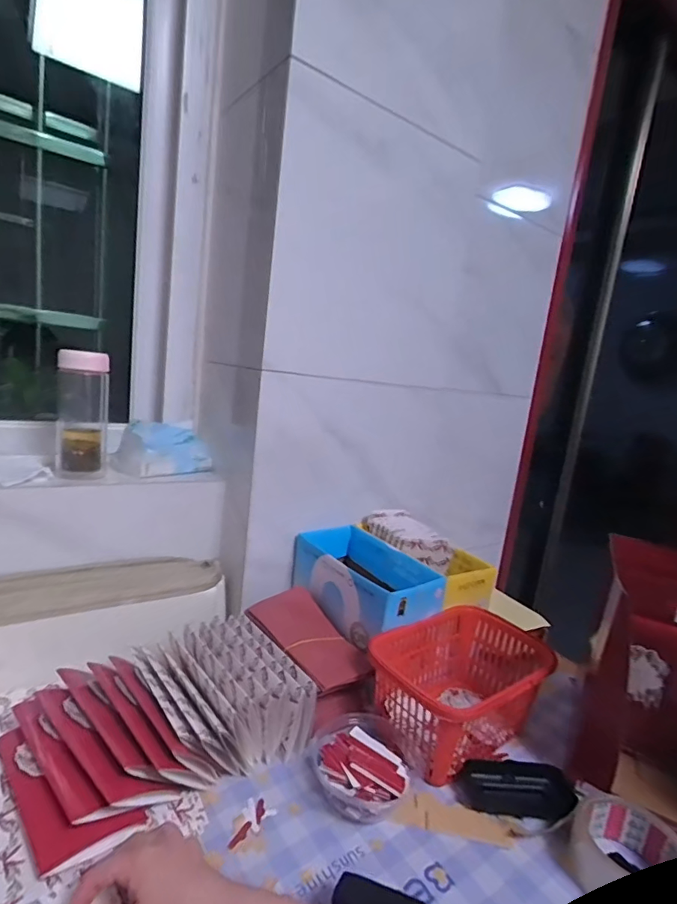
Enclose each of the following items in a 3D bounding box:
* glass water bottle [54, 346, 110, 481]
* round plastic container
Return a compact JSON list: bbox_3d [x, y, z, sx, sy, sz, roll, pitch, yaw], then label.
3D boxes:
[{"bbox_3d":[-0.371,-0.054,0.692,0.067,0.178,0.059,2,12,-26],"label":"glass water bottle"},{"bbox_3d":[0.028,0.329,0.502,0.109,0.036,0.105,5,11,-12],"label":"round plastic container"}]

